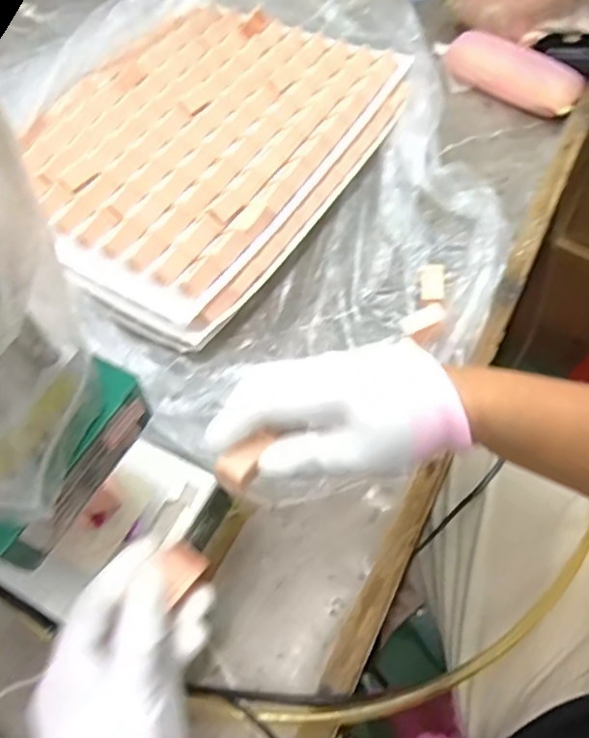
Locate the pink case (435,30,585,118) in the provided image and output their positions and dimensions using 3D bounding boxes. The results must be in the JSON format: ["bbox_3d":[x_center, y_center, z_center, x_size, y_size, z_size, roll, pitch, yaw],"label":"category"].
[{"bbox_3d":[0.235,-0.326,0.645,0.166,0.046,0.058,38,68,23],"label":"pink case"}]

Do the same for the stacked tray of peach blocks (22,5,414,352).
[{"bbox_3d":[-0.095,-0.226,0.578,0.296,0.042,0.391,29,64,20],"label":"stacked tray of peach blocks"}]

